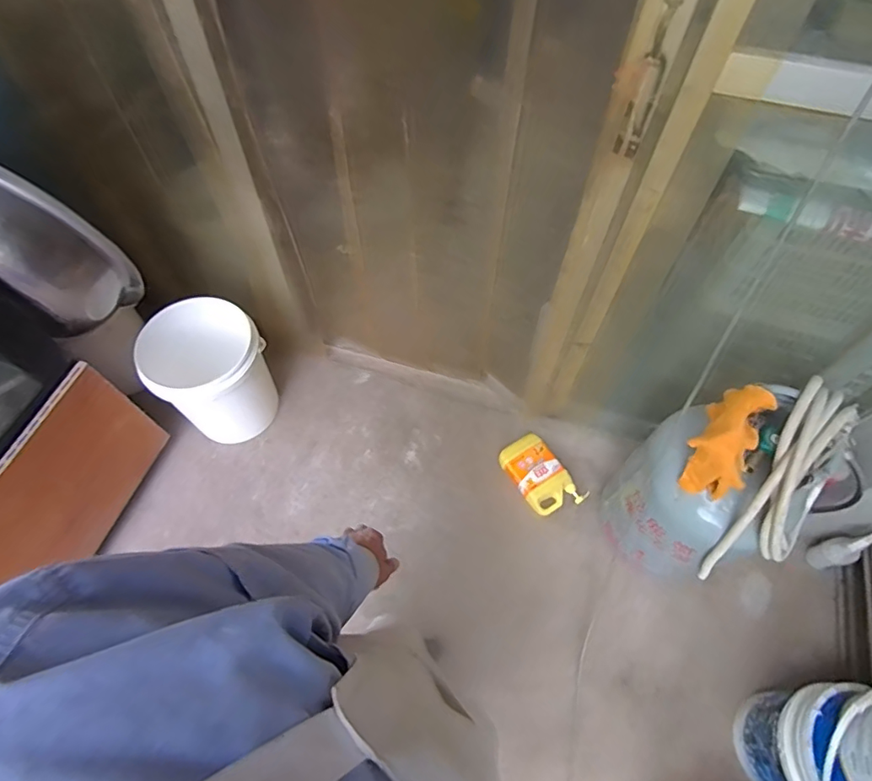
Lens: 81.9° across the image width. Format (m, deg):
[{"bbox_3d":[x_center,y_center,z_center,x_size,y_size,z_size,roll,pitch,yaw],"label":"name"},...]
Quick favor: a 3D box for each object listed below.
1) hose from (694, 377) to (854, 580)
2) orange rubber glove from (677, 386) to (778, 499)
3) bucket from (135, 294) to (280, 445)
[{"bbox_3d":[0.644,0.223,0.963,0.111,0.486,0.162,21,20,11],"label":"hose"},{"bbox_3d":[0.546,0.104,0.945,0.120,0.106,0.239,23,104,12],"label":"orange rubber glove"},{"bbox_3d":[-0.662,-0.047,1.502,0.308,0.391,0.301,0,60,-1],"label":"bucket"}]

